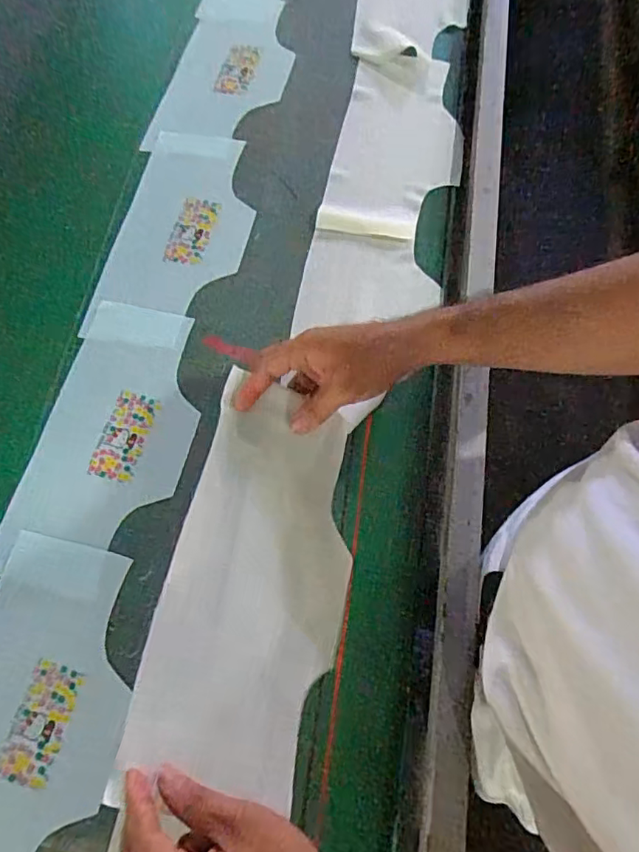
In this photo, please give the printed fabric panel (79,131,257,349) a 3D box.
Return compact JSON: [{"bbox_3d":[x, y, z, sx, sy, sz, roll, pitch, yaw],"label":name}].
[{"bbox_3d":[-0.173,-0.246,0.700,0.165,0.011,0.326,6,67,7],"label":"printed fabric panel"}]

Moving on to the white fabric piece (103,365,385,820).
[{"bbox_3d":[-0.042,0.111,0.441,0.141,0.023,0.303,17,70,-13],"label":"white fabric piece"}]

